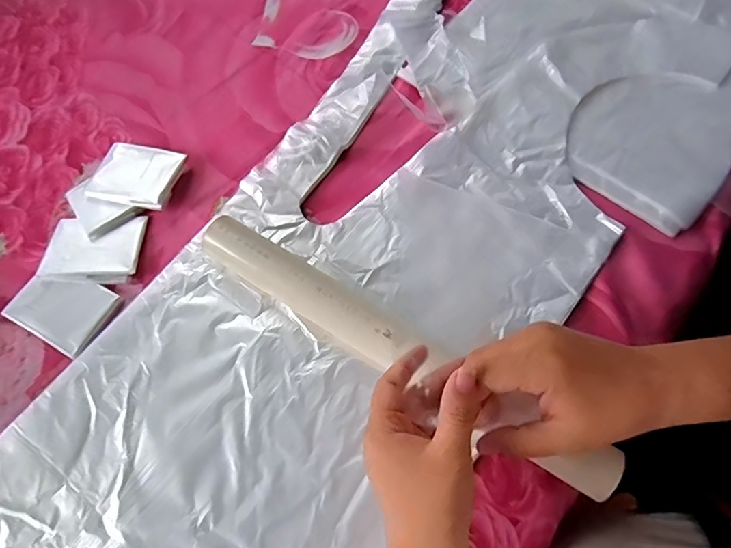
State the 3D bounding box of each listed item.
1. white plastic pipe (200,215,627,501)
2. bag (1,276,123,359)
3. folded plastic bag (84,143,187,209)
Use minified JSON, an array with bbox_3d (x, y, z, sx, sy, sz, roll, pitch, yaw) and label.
[{"bbox_3d":[0.019,0.056,0.369,0.358,0.041,0.045,31,73,12],"label":"white plastic pipe"},{"bbox_3d":[-0.270,0.028,0.413,0.081,0.005,0.063,27,72,12],"label":"bag"},{"bbox_3d":[-0.226,-0.099,0.456,0.079,0.013,0.064,12,70,7],"label":"folded plastic bag"}]

